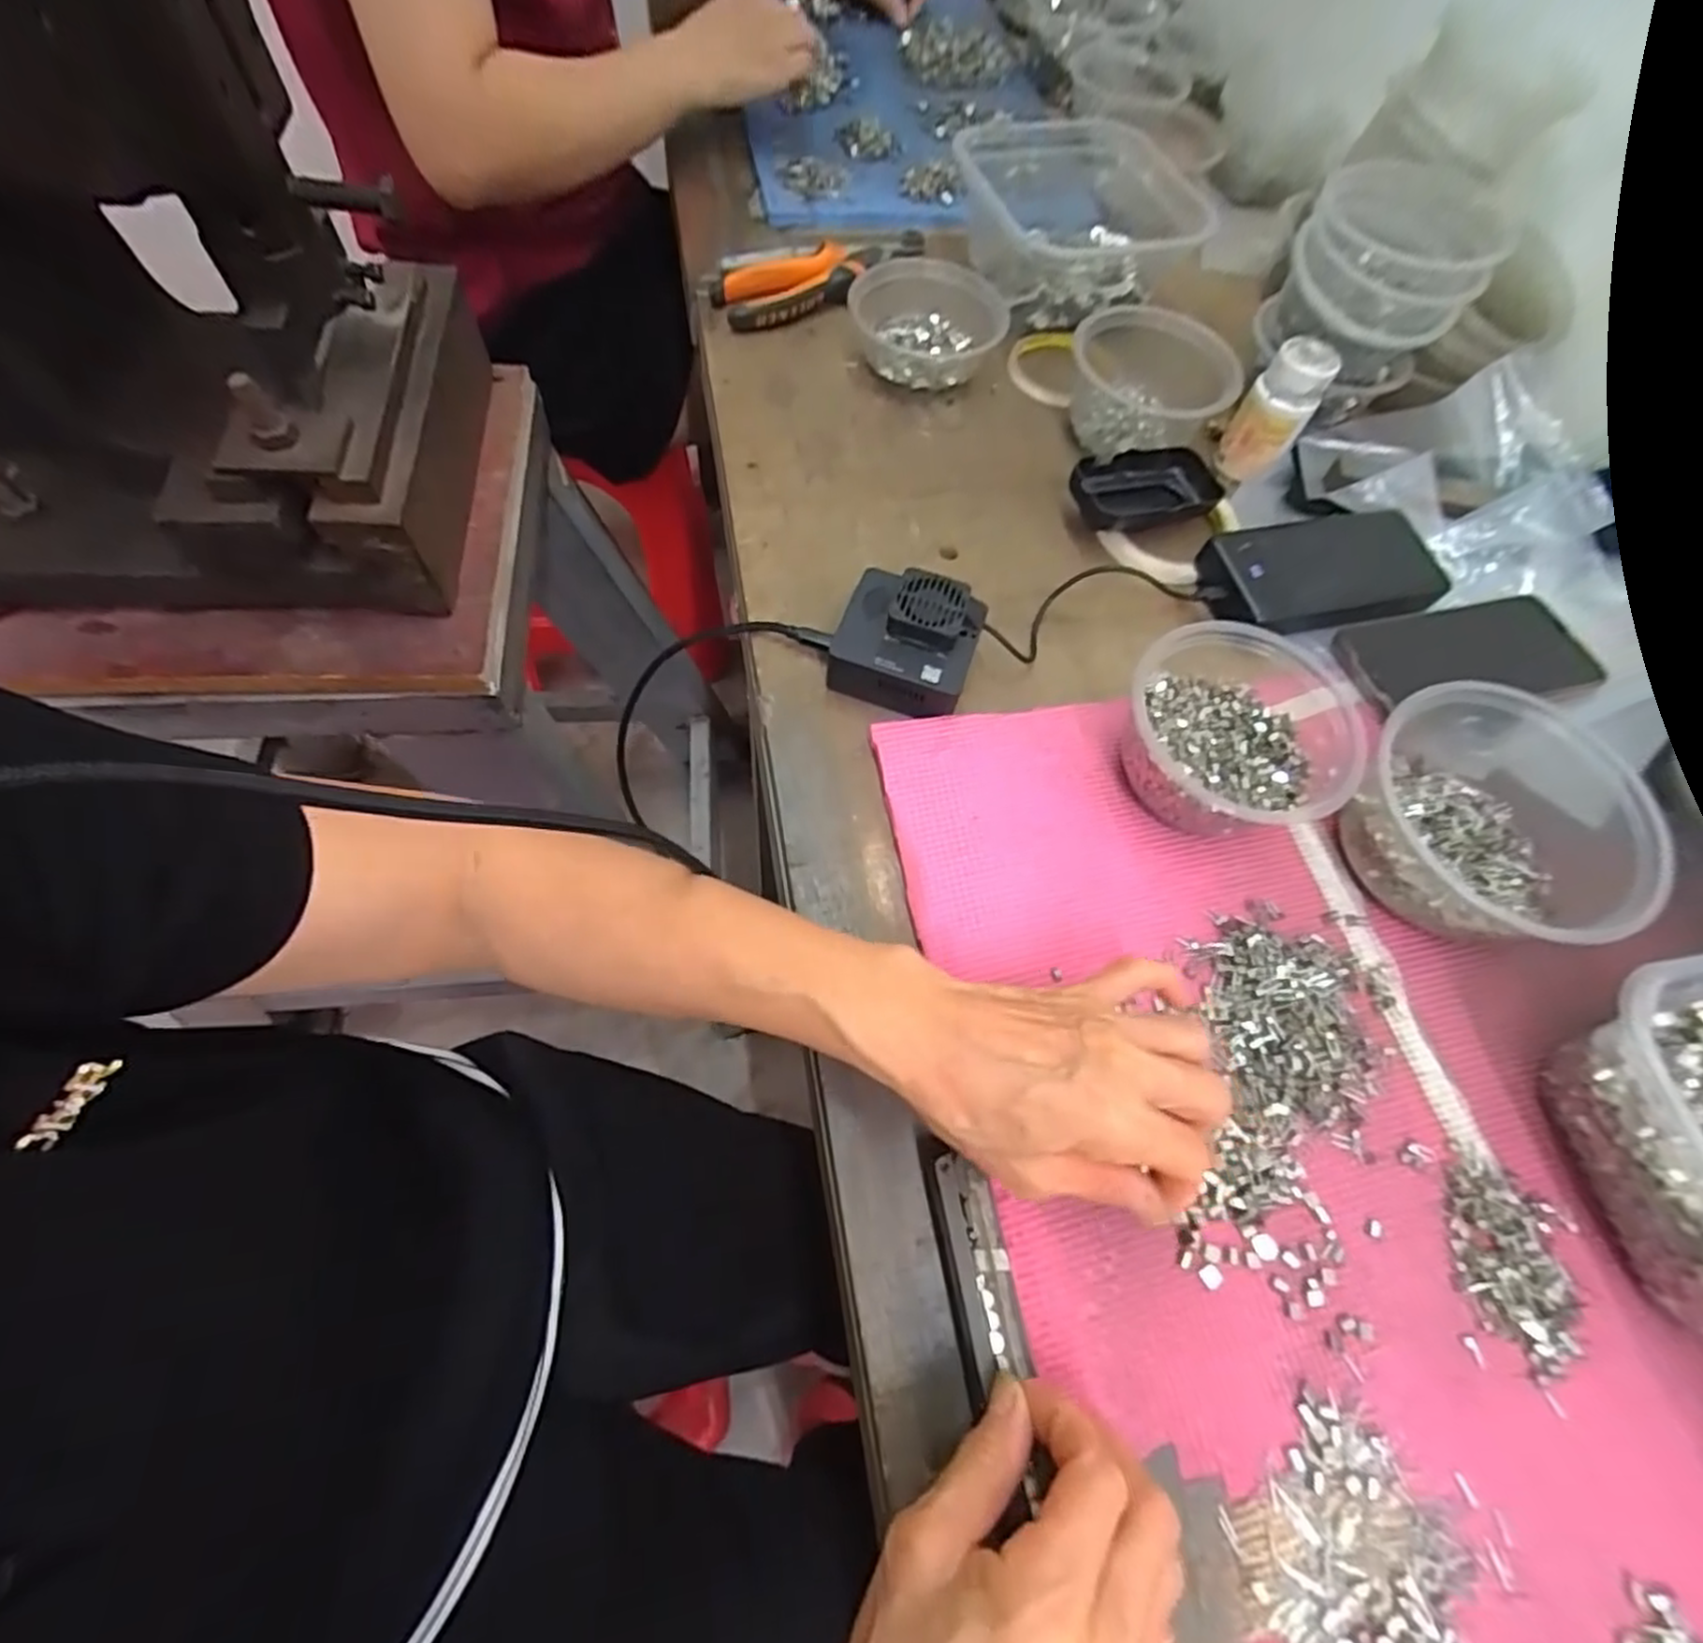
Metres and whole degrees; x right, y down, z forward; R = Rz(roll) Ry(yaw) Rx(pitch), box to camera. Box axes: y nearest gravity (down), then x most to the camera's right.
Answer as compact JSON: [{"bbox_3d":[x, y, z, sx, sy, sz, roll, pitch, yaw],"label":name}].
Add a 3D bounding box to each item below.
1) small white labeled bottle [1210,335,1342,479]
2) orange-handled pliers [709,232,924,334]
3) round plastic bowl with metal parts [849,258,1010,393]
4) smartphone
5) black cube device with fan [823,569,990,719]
[{"bbox_3d":[0.296,-0.287,0.521,0.044,0.076,0.041,-7,65,-7],"label":"small white labeled bottle"},{"bbox_3d":[-0.013,-0.444,0.591,0.193,0.018,0.067,-27,70,-17],"label":"orange-handled pliers"},{"bbox_3d":[0.059,-0.369,0.548,0.103,0.035,0.096,-10,66,-11],"label":"round plastic bowl with metal parts"},{"bbox_3d":[0.393,-0.105,0.477,0.167,0.013,0.068,-11,65,-9],"label":"smartphone"},{"bbox_3d":[0.031,-0.103,0.431,0.077,0.043,0.072,19,65,5],"label":"black cube device with fan"}]

